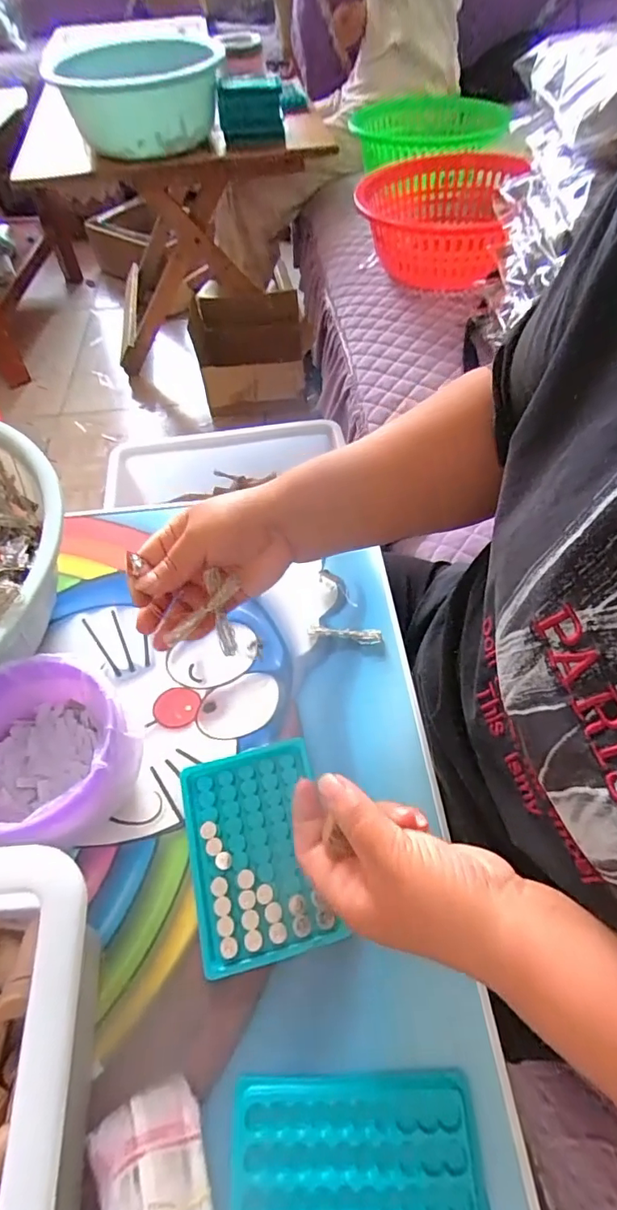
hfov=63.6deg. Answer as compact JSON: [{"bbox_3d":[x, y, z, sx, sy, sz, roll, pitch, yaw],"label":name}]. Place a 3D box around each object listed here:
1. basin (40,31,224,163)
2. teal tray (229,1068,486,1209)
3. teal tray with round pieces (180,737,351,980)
[{"bbox_3d":[-0.341,-1.051,1.034,0.321,0.145,0.358,-1,57,2],"label":"basin"},{"bbox_3d":[0.025,0.305,0.256,0.128,0.011,0.092,-2,57,1],"label":"teal tray"},{"bbox_3d":[-0.037,0.167,0.346,0.092,0.010,0.132,-12,57,-6],"label":"teal tray with round pieces"}]

